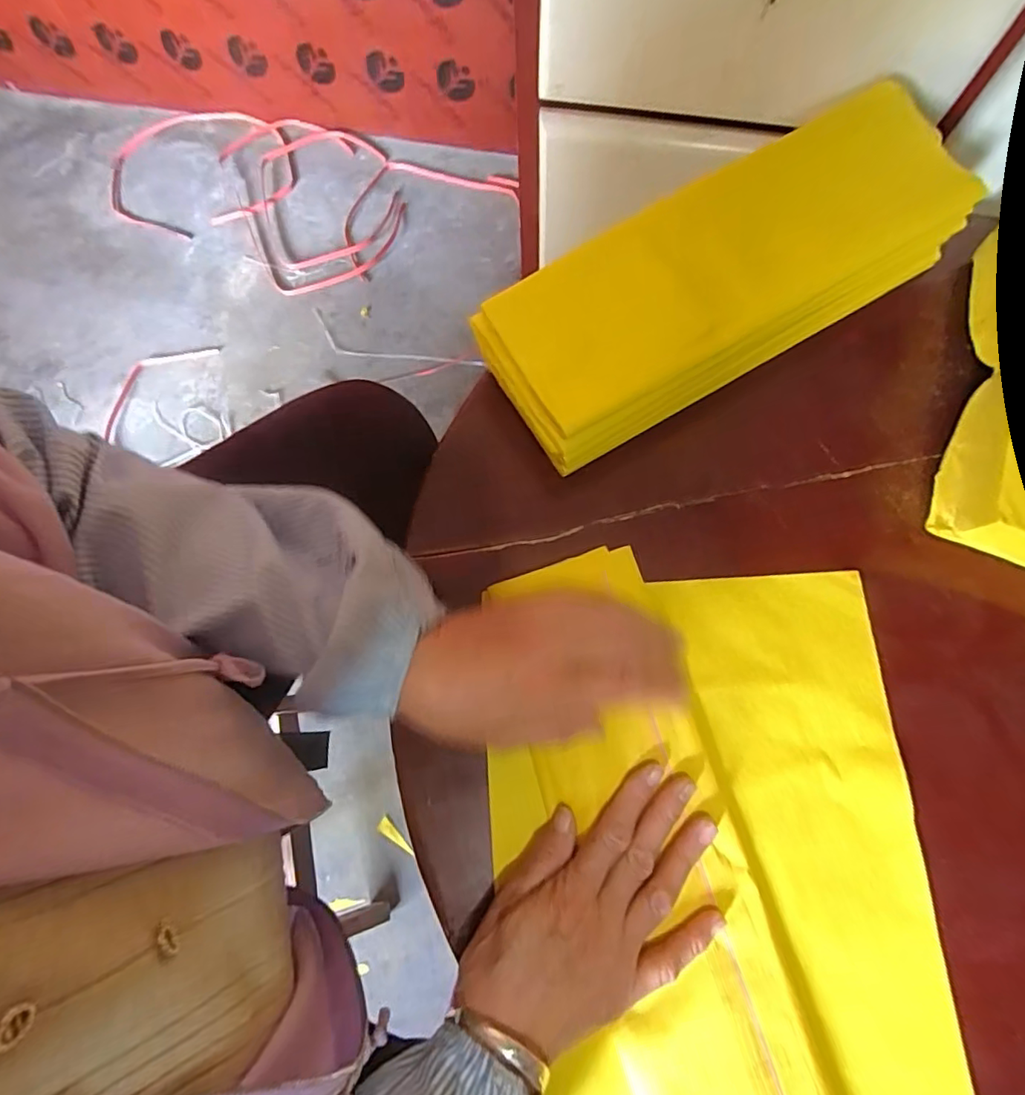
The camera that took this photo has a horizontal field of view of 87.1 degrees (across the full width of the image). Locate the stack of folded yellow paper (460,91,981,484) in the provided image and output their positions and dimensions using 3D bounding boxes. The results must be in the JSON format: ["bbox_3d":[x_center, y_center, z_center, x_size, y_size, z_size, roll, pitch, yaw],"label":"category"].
[{"bbox_3d":[0.147,-0.187,0.386,0.350,0.100,0.111,-31,76,-6],"label":"stack of folded yellow paper"}]

